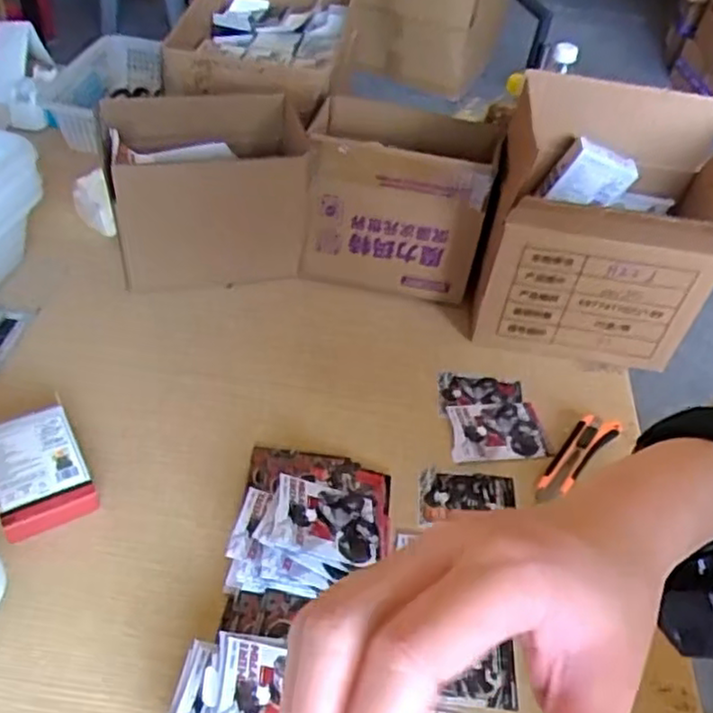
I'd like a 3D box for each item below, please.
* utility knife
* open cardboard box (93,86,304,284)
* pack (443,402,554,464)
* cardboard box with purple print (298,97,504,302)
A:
[{"bbox_3d":[0.233,0.103,0.740,0.039,0.020,0.135,36,52,25],"label":"utility knife"},{"bbox_3d":[-0.172,-0.180,0.824,0.216,0.200,0.133,-1,46,-9],"label":"open cardboard box"},{"bbox_3d":[0.152,0.080,0.758,0.107,0.010,0.077,-2,46,-10],"label":"pack"},{"bbox_3d":[0.049,-0.190,0.875,0.204,0.203,0.136,11,46,3],"label":"cardboard box with purple print"}]

